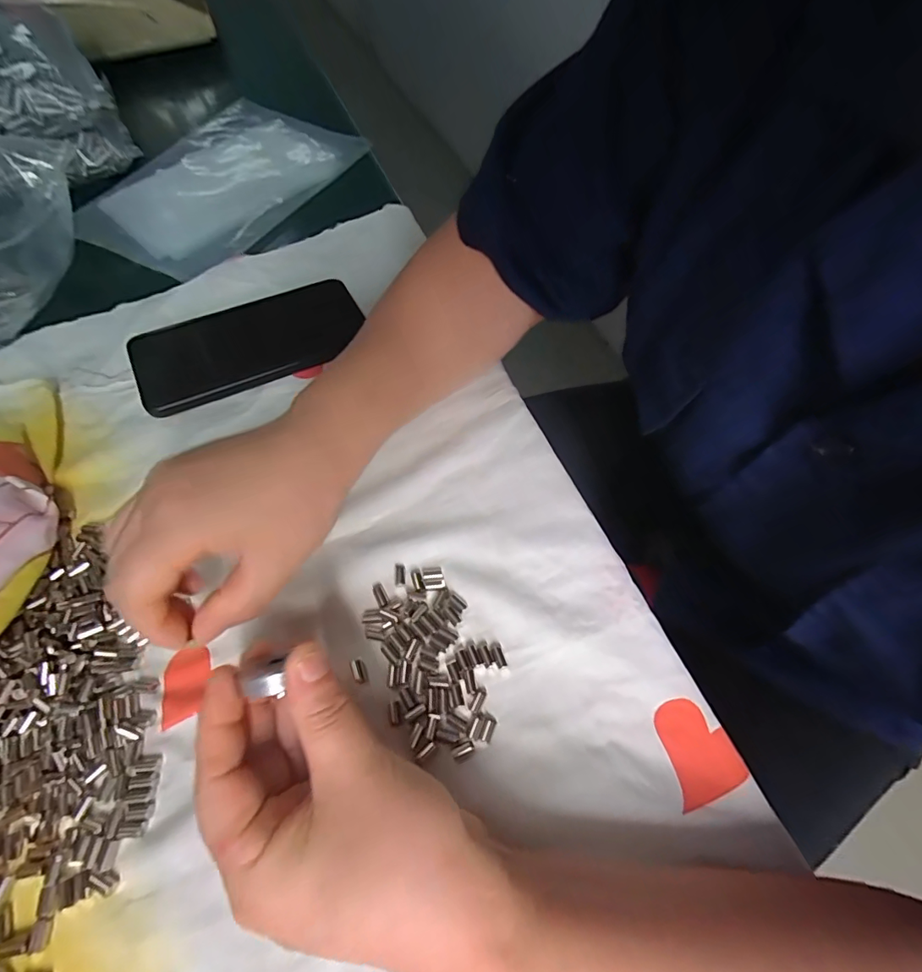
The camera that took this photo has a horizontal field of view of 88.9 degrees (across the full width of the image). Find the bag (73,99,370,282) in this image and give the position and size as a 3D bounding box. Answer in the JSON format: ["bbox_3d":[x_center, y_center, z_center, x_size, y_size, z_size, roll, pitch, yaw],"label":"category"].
[{"bbox_3d":[-0.236,-0.308,0.466,0.178,0.033,0.253,28,63,15],"label":"bag"}]

